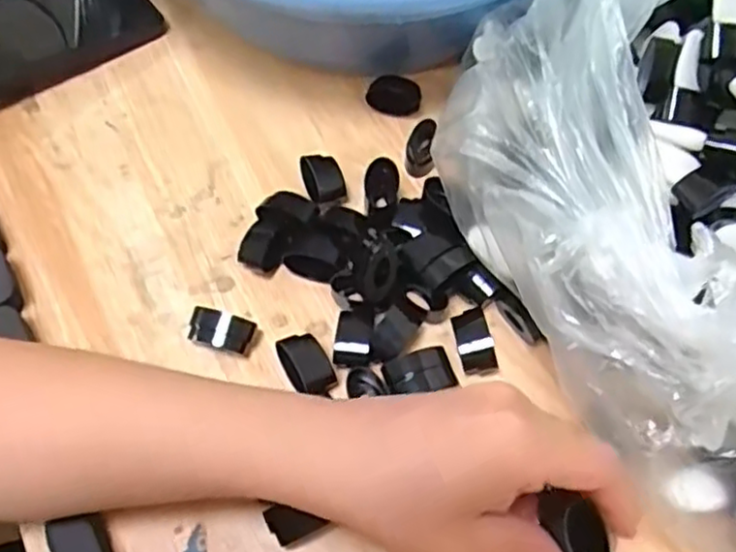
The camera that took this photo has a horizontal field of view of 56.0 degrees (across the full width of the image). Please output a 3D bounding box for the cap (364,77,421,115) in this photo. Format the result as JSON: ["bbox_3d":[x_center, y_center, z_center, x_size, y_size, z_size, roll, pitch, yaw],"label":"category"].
[{"bbox_3d":[0.017,-0.116,0.442,0.033,0.010,0.023,3,61,4],"label":"cap"}]

